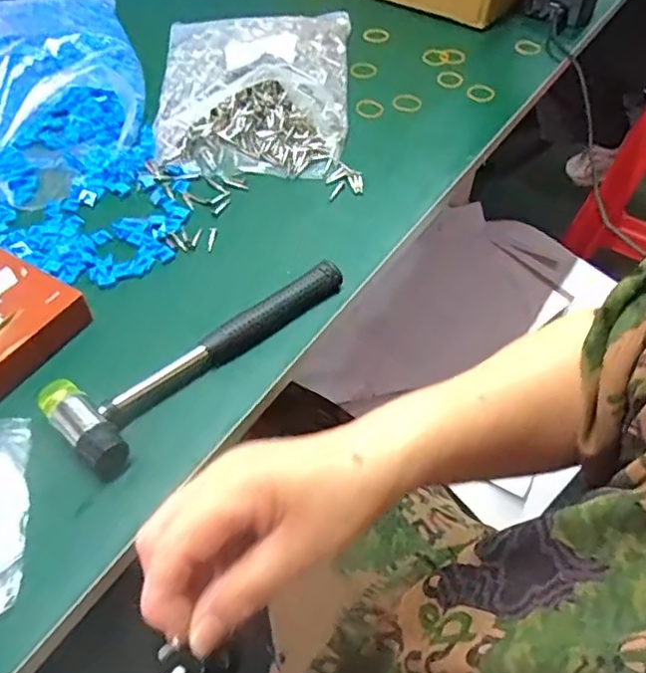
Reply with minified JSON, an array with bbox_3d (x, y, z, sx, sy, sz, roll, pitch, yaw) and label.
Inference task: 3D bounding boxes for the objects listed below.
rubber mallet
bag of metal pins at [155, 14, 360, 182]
[{"bbox_3d":[-0.092,0.002,0.471,0.075,0.029,0.237,35,59,23],"label":"rubber mallet"},{"bbox_3d":[-0.081,-0.295,0.690,0.217,0.051,0.304,3,53,0],"label":"bag of metal pins"}]

